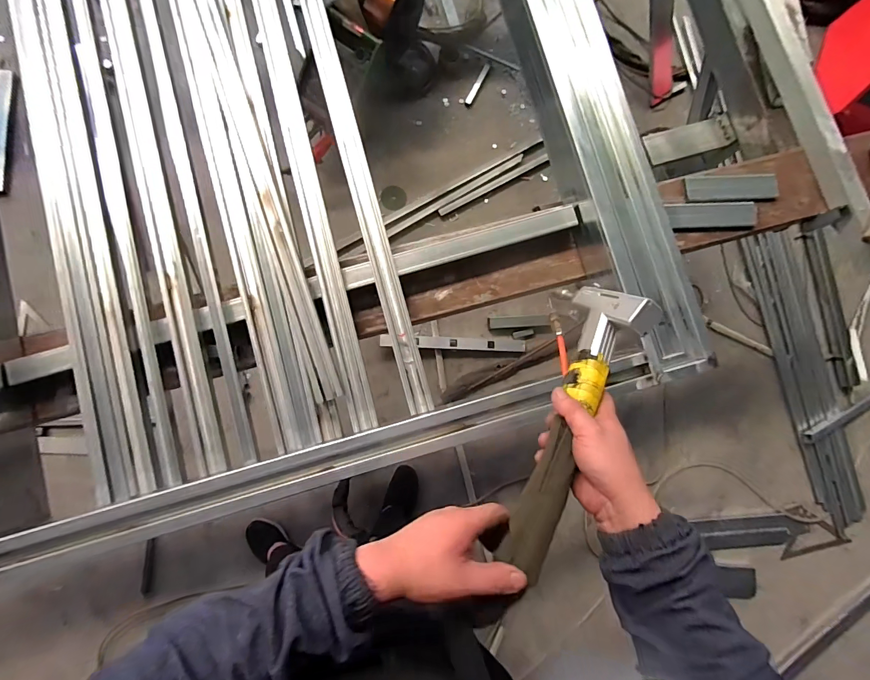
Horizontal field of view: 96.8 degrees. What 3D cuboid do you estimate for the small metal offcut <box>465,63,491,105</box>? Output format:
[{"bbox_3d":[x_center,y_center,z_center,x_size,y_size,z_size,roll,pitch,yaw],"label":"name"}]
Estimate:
[{"bbox_3d":[0.168,-0.995,1.497,0.027,0.007,0.185,28,81,-4],"label":"small metal offcut"}]

